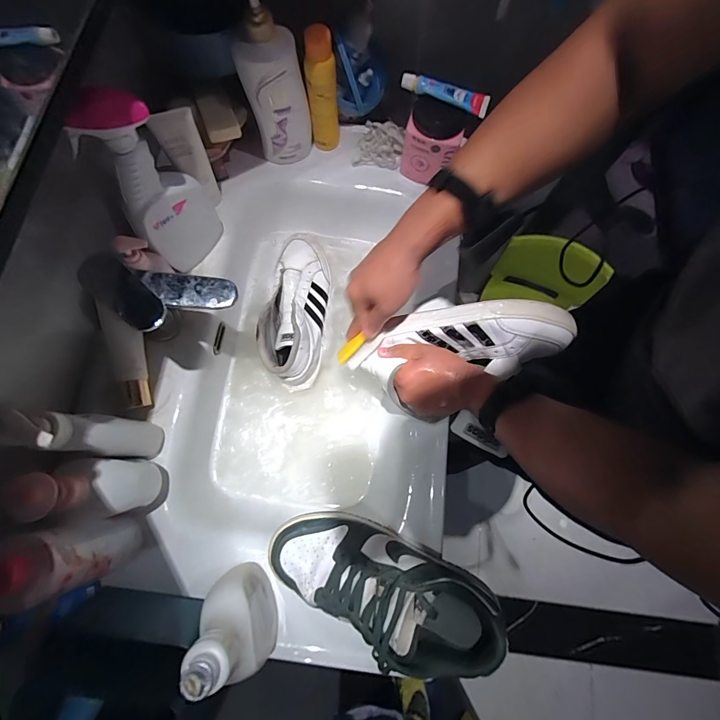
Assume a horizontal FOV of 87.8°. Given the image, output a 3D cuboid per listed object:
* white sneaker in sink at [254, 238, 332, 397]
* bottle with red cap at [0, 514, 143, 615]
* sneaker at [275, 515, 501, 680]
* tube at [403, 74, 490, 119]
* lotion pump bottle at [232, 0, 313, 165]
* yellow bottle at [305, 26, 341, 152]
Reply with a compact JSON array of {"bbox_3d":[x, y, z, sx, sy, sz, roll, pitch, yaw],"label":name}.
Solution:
[{"bbox_3d":[-0.107,-0.100,0.637,0.093,0.083,0.276,5,75,-1],"label":"white sneaker in sink"},{"bbox_3d":[-0.307,0.209,0.411,0.050,0.166,0.065,-17,76,-6],"label":"bottle with red cap"},{"bbox_3d":[0.023,0.256,0.426,0.263,0.100,0.104,22,75,4],"label":"sneaker"},{"bbox_3d":[0.121,-0.376,0.527,0.126,0.021,0.028,12,75,1],"label":"tube"},{"bbox_3d":[-0.120,-0.388,0.524,0.087,0.238,0.040,-13,76,-5],"label":"lotion pump bottle"},{"bbox_3d":[-0.055,-0.400,0.570,0.044,0.171,0.034,-3,75,-3],"label":"yellow bottle"}]

